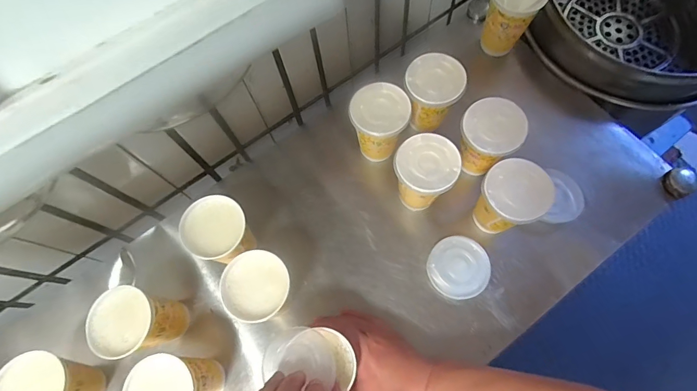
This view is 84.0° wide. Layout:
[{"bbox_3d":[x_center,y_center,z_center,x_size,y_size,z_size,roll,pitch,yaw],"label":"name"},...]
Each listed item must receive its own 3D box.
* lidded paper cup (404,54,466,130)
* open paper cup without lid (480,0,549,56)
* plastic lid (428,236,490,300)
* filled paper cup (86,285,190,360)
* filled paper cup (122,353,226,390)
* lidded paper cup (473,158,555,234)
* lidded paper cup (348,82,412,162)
[{"bbox_3d":[0.116,-0.139,0.550,0.077,0.095,0.076,-1,70,3],"label":"lidded paper cup"},{"bbox_3d":[0.244,-0.273,0.588,0.074,0.097,0.073,28,74,12],"label":"open paper cup without lid"},{"bbox_3d":[0.147,0.097,0.520,0.077,0.018,0.079,-1,70,3],"label":"plastic lid"},{"bbox_3d":[-0.256,0.158,0.478,0.078,0.107,0.073,-1,70,3],"label":"filled paper cup"},{"bbox_3d":[-0.197,0.224,0.448,0.081,0.107,0.074,-1,70,3],"label":"filled paper cup"},{"bbox_3d":[0.200,0.013,0.502,0.081,0.118,0.074,-1,70,3],"label":"lidded paper cup"},{"bbox_3d":[0.042,-0.098,0.541,0.076,0.095,0.073,-1,70,3],"label":"lidded paper cup"}]

